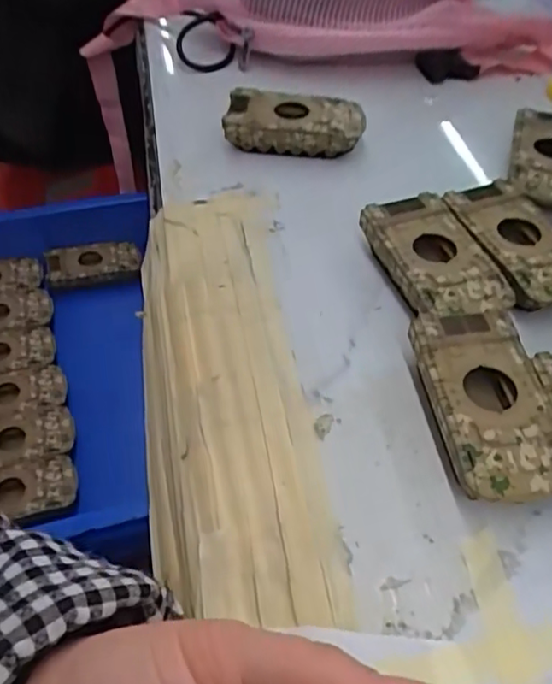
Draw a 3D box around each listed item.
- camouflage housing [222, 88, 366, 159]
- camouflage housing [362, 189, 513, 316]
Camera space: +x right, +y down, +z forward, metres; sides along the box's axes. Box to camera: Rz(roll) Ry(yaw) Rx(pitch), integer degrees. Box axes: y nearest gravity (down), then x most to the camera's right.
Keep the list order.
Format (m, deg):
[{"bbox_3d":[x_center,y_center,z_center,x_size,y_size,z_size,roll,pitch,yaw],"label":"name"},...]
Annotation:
[{"bbox_3d":[0.014,-0.153,0.445,0.091,0.030,0.046,7,50,5],"label":"camouflage housing"},{"bbox_3d":[0.088,-0.043,0.357,0.053,0.026,0.091,-13,51,-12],"label":"camouflage housing"}]

